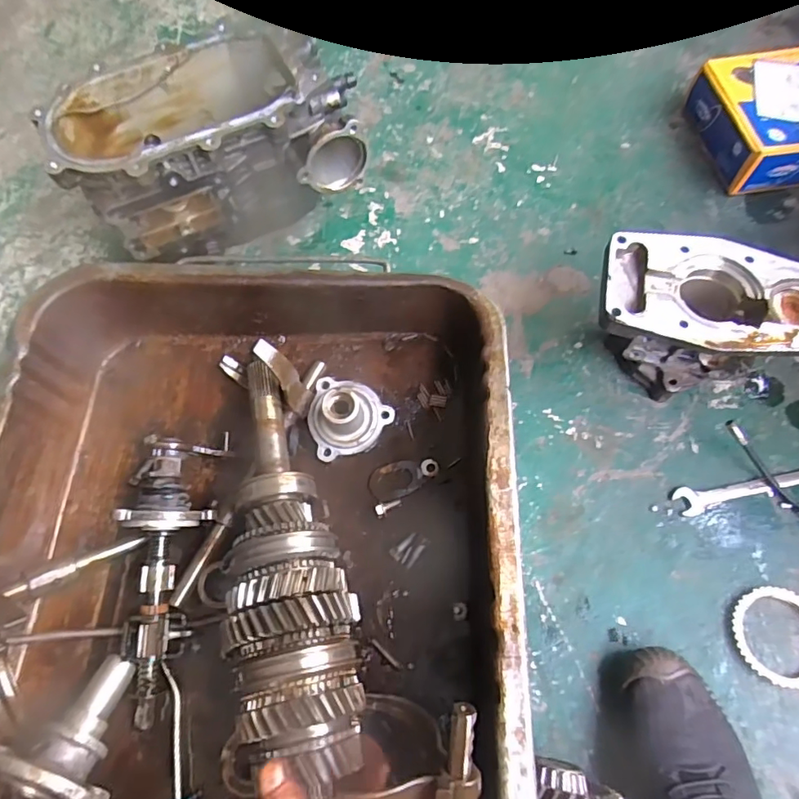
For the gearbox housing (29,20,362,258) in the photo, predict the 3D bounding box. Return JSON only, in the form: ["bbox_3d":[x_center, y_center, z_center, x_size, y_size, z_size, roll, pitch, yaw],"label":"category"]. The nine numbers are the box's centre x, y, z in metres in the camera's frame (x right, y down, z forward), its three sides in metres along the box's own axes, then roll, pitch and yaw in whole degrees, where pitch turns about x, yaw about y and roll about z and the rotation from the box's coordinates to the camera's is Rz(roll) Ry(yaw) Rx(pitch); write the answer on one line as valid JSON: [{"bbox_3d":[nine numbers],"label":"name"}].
[{"bbox_3d":[-0.201,-0.265,0.584,0.282,0.156,0.167,-21,68,-9],"label":"gearbox housing"}]

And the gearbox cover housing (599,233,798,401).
[{"bbox_3d":[0.282,-0.070,0.512,0.199,0.126,0.103,13,67,6],"label":"gearbox cover housing"}]

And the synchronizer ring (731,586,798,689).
[{"bbox_3d":[0.328,0.202,0.451,0.078,0.016,0.079,0,67,0],"label":"synchronizer ring"}]

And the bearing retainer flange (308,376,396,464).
[{"bbox_3d":[-0.051,0.004,0.508,0.080,0.059,0.077,-17,68,-7],"label":"bearing retainer flange"}]

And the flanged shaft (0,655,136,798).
[{"bbox_3d":[-0.235,0.251,0.399,0.091,0.088,0.102,27,43,-3],"label":"flanged shaft"}]

